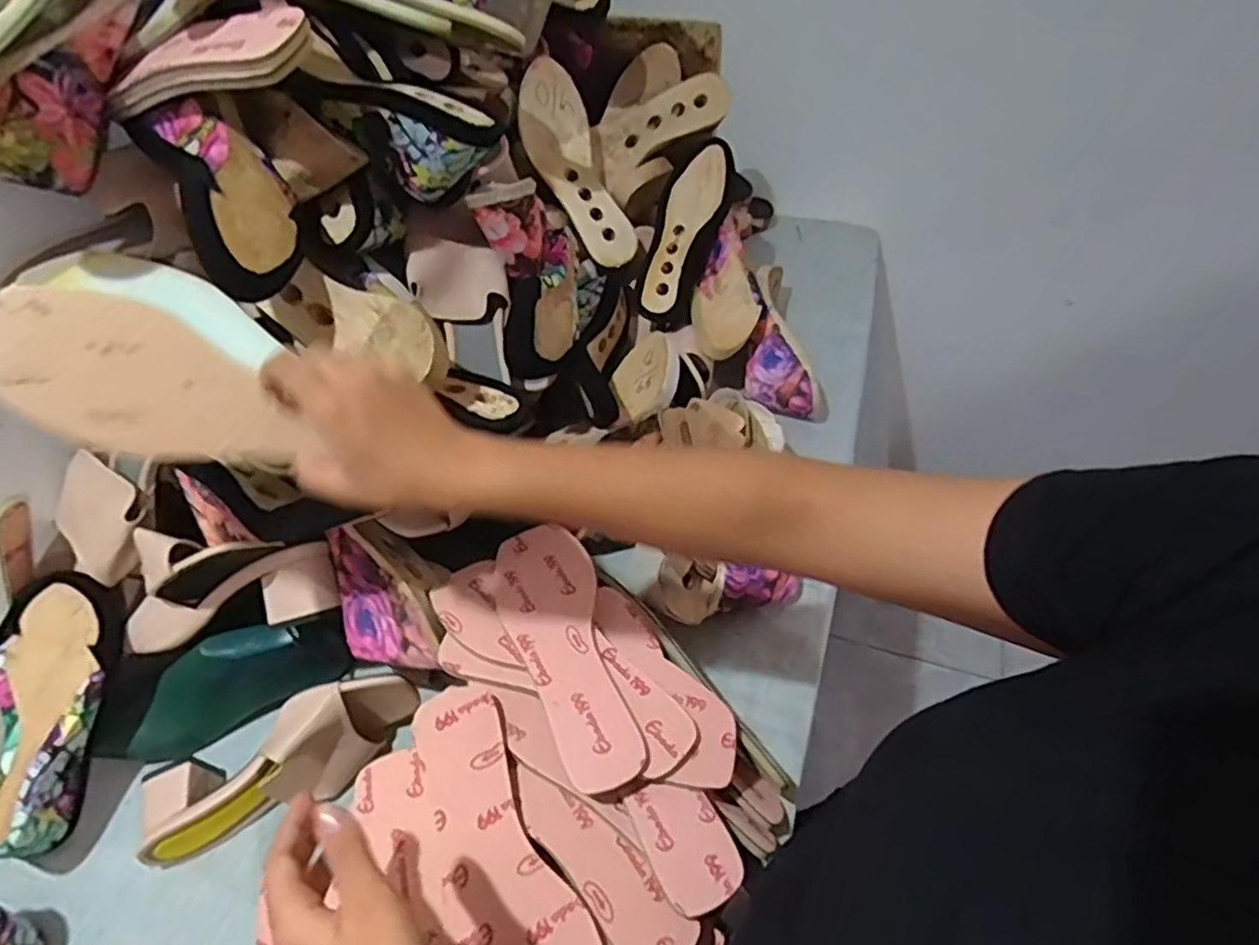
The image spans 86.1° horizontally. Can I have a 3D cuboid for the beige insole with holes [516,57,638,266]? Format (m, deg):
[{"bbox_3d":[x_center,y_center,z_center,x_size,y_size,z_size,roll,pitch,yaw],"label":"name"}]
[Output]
[{"bbox_3d":[-0.061,-0.357,0.795,0.088,0.055,0.242,-24,88,-13],"label":"beige insole with holes"}]

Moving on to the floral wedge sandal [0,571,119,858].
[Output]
[{"bbox_3d":[-0.471,0.197,0.555,0.081,0.066,0.222,6,73,-25],"label":"floral wedge sandal"}]

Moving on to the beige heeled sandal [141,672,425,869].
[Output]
[{"bbox_3d":[-0.285,0.238,0.559,0.227,0.095,0.070,-20,55,-11],"label":"beige heeled sandal"}]

